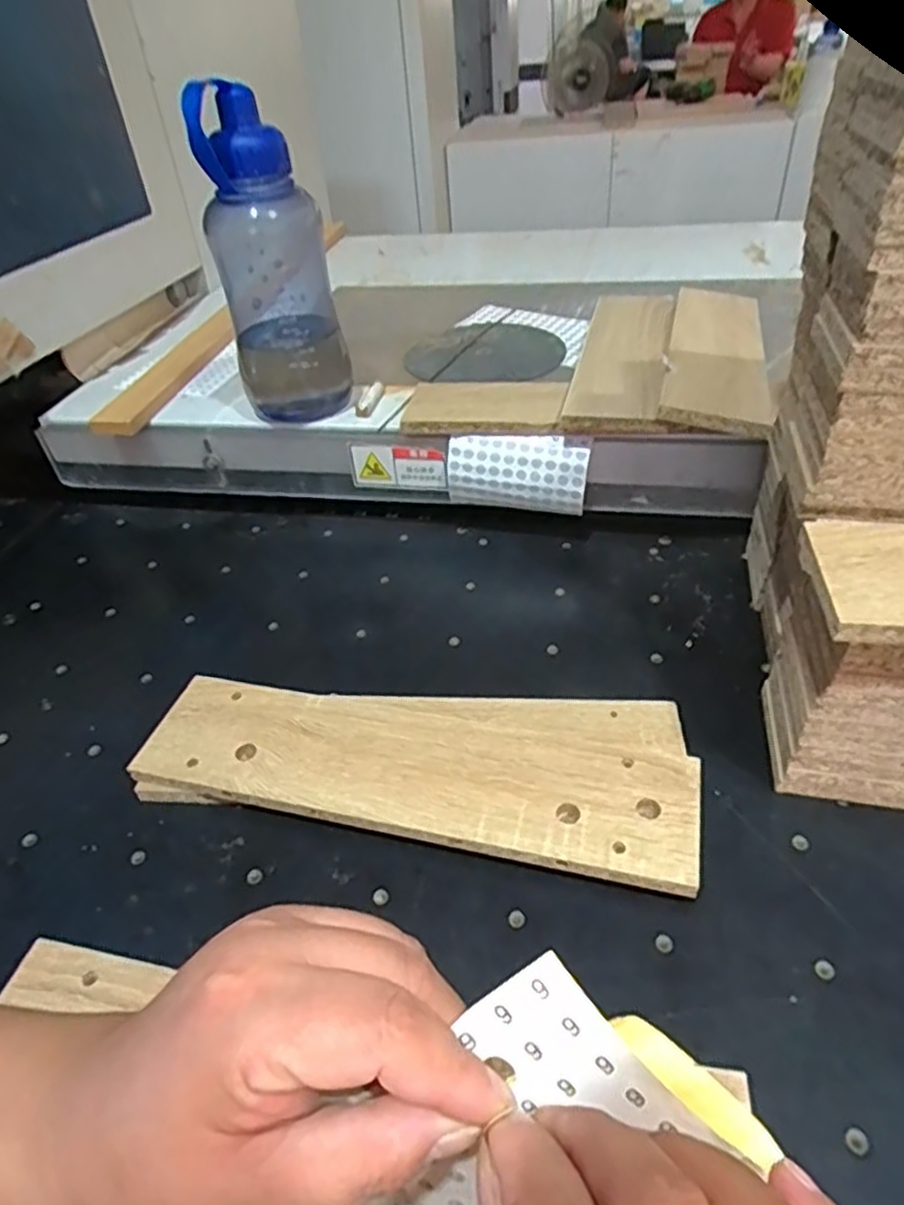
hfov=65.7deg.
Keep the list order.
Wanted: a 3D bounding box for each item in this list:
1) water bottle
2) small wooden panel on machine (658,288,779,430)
[{"bbox_3d":[-0.172,-0.320,0.673,0.105,0.283,0.117,-13,40,-9],"label":"water bottle"},{"bbox_3d":[0.268,-0.257,0.705,0.091,0.013,0.366,14,40,10],"label":"small wooden panel on machine"}]

